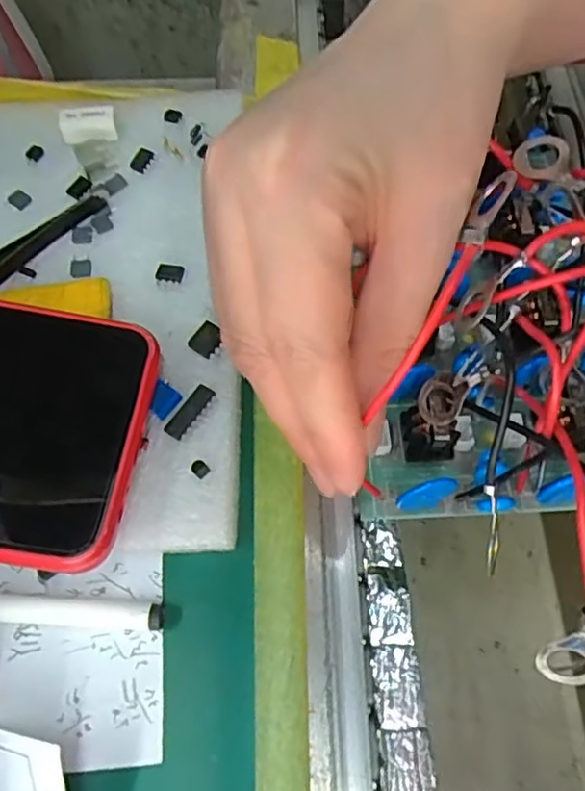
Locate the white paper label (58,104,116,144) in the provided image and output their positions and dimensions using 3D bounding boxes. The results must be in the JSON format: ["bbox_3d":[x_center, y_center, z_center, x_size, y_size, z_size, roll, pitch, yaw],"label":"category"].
[{"bbox_3d":[-0.081,-0.107,0.250,0.021,0.008,0.012,-4,64,-3],"label":"white paper label"}]

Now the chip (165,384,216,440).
[{"bbox_3d":[-0.032,0.005,0.198,0.008,0.005,0.018,29,67,11],"label":"chip"}]

